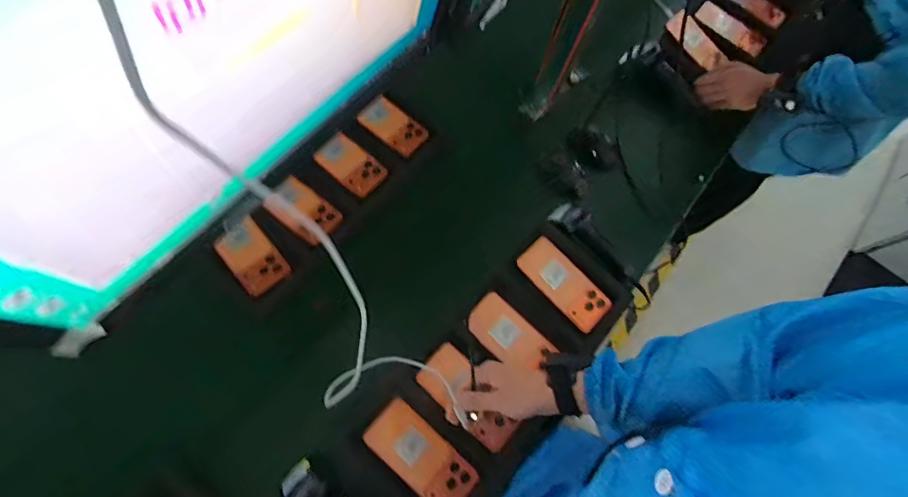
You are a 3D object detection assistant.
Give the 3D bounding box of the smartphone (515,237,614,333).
[{"bbox_3d":[0.184,0.058,0.757,0.071,0.018,0.163,-40,73,-17],"label":"smartphone"}]

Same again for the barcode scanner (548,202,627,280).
[{"bbox_3d":[0.245,-0.015,0.803,0.057,0.040,0.167,-42,86,-17],"label":"barcode scanner"}]

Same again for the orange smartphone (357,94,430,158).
[{"bbox_3d":[-0.116,-0.241,0.883,0.128,0.012,0.086,36,64,2],"label":"orange smartphone"}]

